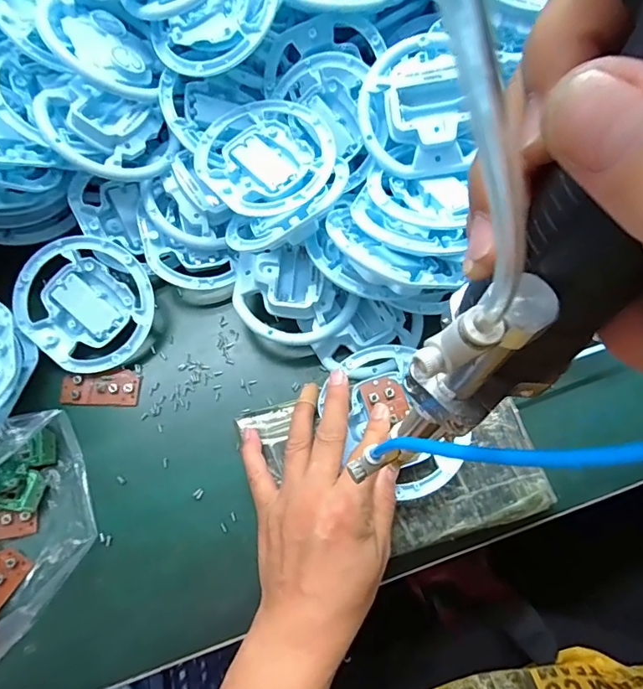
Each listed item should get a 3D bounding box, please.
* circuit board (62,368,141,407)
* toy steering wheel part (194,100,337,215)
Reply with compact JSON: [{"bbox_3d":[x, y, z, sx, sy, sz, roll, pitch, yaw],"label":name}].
[{"bbox_3d":[-0.177,0.034,0.385,0.060,0.004,0.029,1,71,0],"label":"circuit board"},{"bbox_3d":[-0.042,-0.145,0.373,0.096,0.020,0.100,0,71,0],"label":"toy steering wheel part"}]

